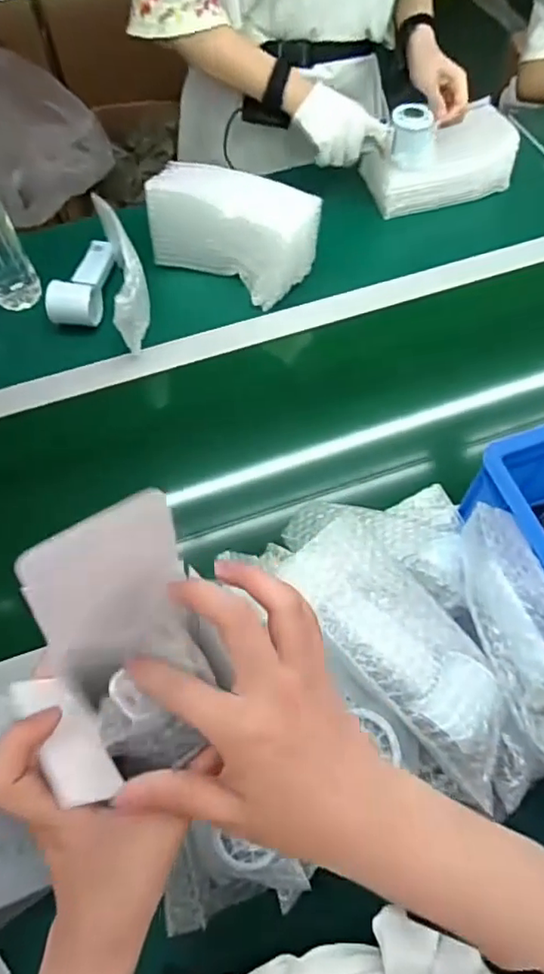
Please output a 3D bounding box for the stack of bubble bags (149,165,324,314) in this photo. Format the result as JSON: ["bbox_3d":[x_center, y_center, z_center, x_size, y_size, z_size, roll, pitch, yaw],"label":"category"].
[{"bbox_3d":[-0.053,-0.336,0.766,0.215,0.119,0.089,23,66,12],"label":"stack of bubble bags"}]

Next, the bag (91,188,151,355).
[{"bbox_3d":[-0.189,-0.282,0.731,0.048,0.091,0.198,-13,79,-5],"label":"bag"}]

